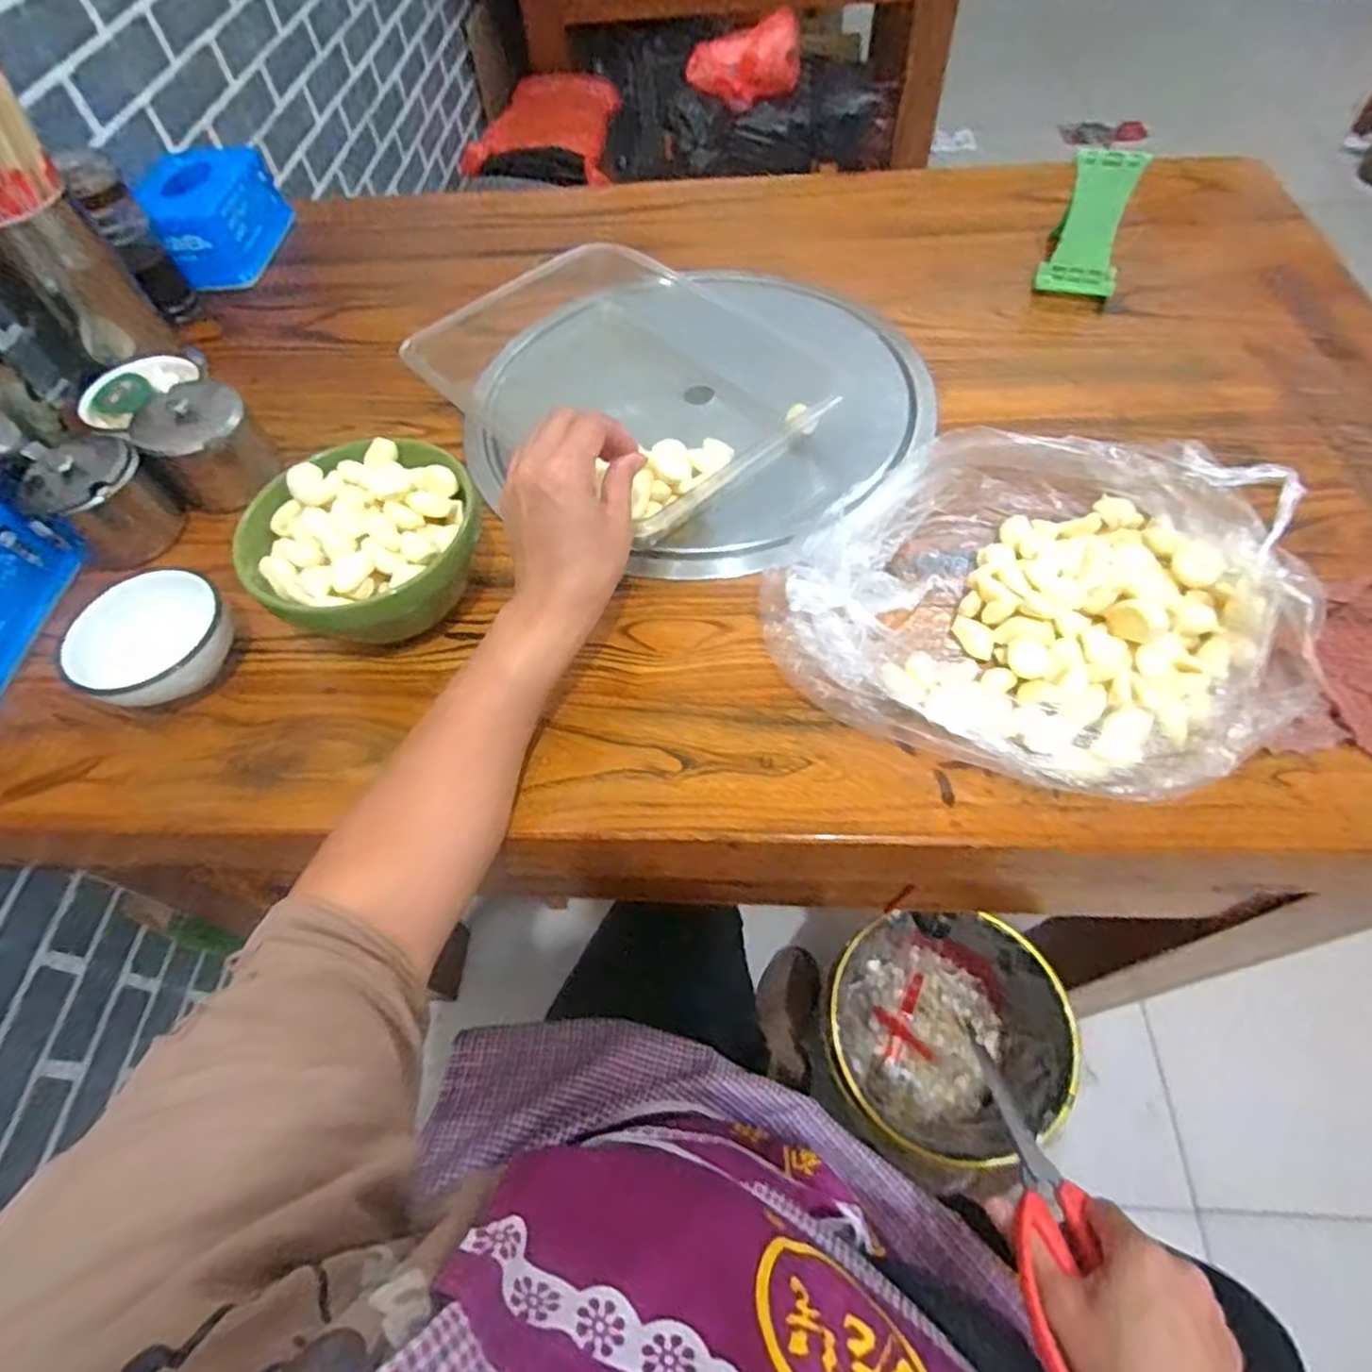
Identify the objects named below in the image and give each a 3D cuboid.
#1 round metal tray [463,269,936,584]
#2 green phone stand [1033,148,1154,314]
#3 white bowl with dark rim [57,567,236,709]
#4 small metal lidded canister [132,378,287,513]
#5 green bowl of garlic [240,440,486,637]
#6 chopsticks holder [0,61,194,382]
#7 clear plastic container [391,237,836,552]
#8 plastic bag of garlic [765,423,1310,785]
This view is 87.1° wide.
[{"bbox_3d":[0.006,-0.241,0.613,0.371,0.027,0.371,-2,58,3],"label":"round metal tray"},{"bbox_3d":[0.364,-0.408,0.645,0.067,0.092,0.072,19,62,15],"label":"green phone stand"},{"bbox_3d":[-0.348,-0.027,0.477,0.089,0.054,0.091,-2,58,3],"label":"white bowl with dark rim"},{"bbox_3d":[-0.378,-0.191,0.570,0.080,0.064,0.079,-35,62,-16],"label":"small metal lidded canister"},{"bbox_3d":[-0.206,-0.087,0.485,0.138,0.083,0.142,-2,58,3],"label":"green bowl of garlic"},{"bbox_3d":[-0.522,-0.358,0.567,0.114,0.235,0.094,-41,64,-19],"label":"chopsticks holder"},{"bbox_3d":[-0.050,-0.262,0.610,0.242,0.069,0.318,-40,64,-19],"label":"clear plastic container"},{"bbox_3d":[0.212,-0.068,0.451,0.284,0.072,0.250,19,62,15],"label":"plastic bag of garlic"}]

